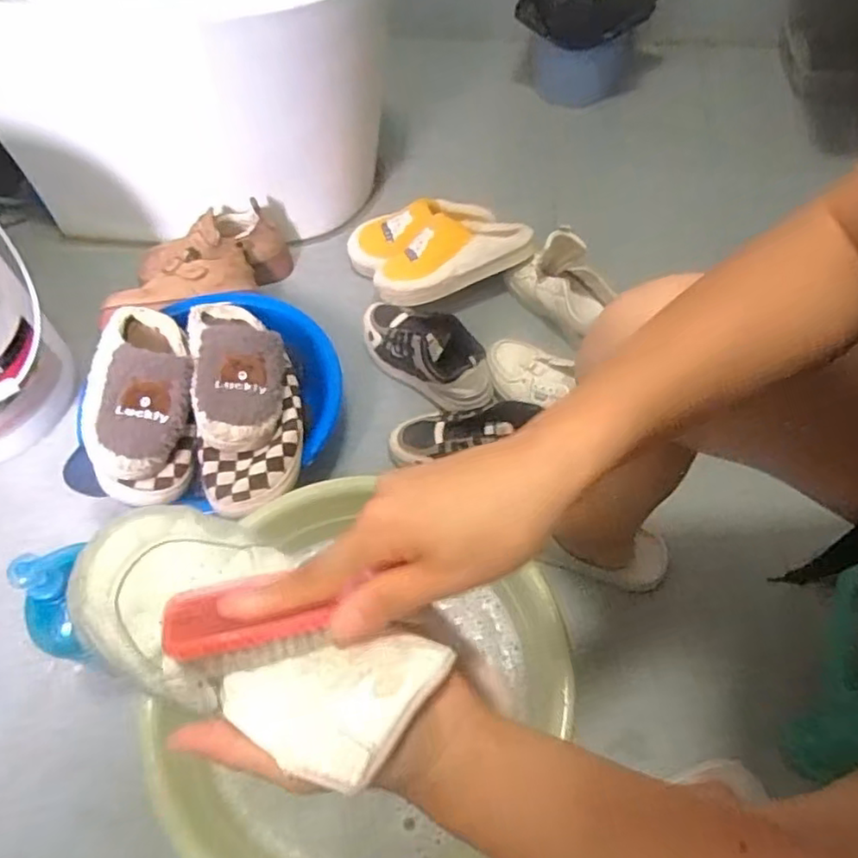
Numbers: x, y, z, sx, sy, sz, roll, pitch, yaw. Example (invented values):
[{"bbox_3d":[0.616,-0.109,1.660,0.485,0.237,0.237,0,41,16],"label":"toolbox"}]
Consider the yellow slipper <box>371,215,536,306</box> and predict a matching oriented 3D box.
[{"bbox_3d":[0.036,-0.269,0.973,0.238,0.062,0.106,-23,61,-11],"label":"yellow slipper"}]

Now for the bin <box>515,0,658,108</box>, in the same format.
[{"bbox_3d":[0.294,-0.755,1.198,0.260,0.271,0.229,2,59,4],"label":"bin"}]

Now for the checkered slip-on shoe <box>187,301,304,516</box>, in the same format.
[{"bbox_3d":[-0.230,-0.051,0.785,0.124,0.086,0.316,-11,59,-4],"label":"checkered slip-on shoe"}]

